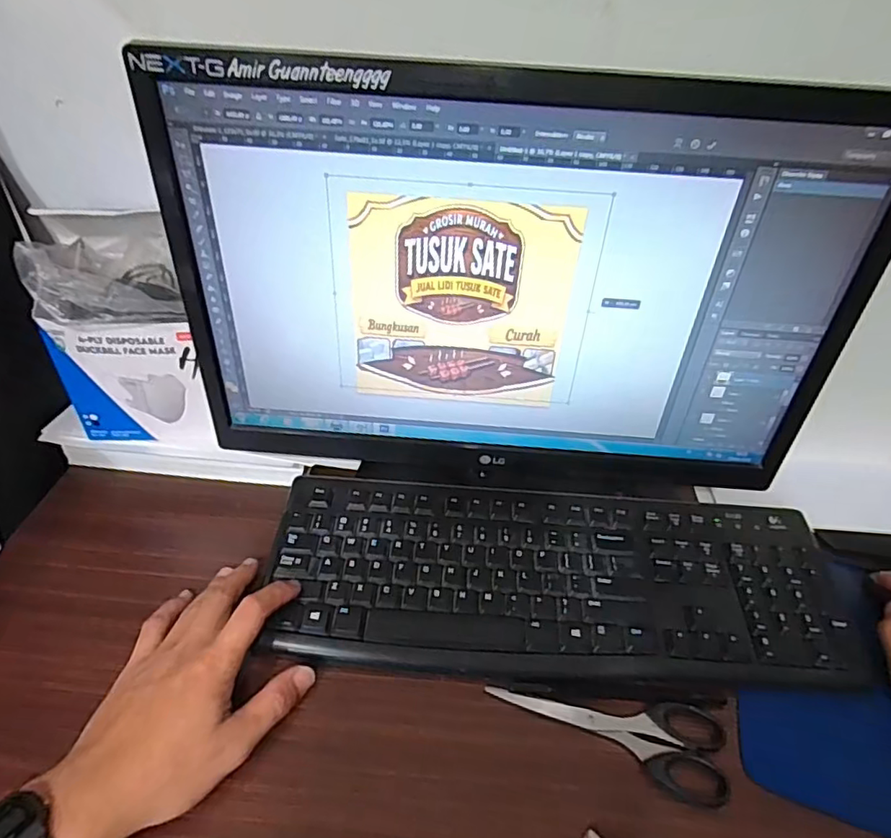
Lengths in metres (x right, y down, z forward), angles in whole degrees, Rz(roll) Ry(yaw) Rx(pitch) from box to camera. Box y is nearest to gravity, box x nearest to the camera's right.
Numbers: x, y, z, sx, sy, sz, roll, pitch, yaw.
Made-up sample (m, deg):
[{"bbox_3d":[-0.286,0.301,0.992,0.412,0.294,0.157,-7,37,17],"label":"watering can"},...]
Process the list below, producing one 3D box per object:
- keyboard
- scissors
[{"bbox_3d":[0.085,0.123,0.434,0.426,0.032,0.151,4,40,1],"label":"keyboard"},{"bbox_3d":[0.105,0.205,0.358,0.152,0.012,0.054,9,41,6],"label":"scissors"}]

